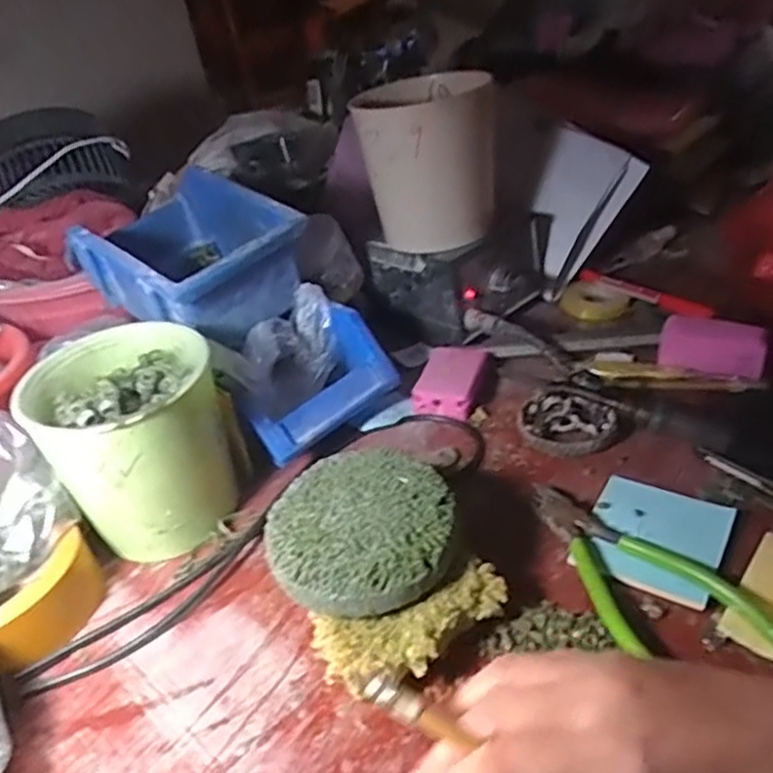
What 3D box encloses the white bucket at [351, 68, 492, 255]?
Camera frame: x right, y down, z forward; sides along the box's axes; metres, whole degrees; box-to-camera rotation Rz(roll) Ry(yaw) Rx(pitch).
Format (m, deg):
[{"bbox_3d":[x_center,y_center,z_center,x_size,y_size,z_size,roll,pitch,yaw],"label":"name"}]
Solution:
[{"bbox_3d":[0.037,-0.187,0.582,0.105,0.124,0.114,-5,35,3],"label":"white bucket"}]

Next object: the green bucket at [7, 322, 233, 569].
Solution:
[{"bbox_3d":[-0.160,0.038,0.450,0.107,0.120,0.111,-5,35,3],"label":"green bucket"}]

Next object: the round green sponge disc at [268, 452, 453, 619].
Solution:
[{"bbox_3d":[-0.014,0.076,0.379,0.101,0.020,0.099,-5,35,3],"label":"round green sponge disc"}]

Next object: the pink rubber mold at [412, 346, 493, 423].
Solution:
[{"bbox_3d":[0.053,-0.006,0.554,0.049,0.020,0.078,7,37,19],"label":"pink rubber mold"}]

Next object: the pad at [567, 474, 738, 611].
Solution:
[{"bbox_3d":[0.160,0.088,0.407,0.074,0.007,0.078,16,41,30],"label":"pad"}]

